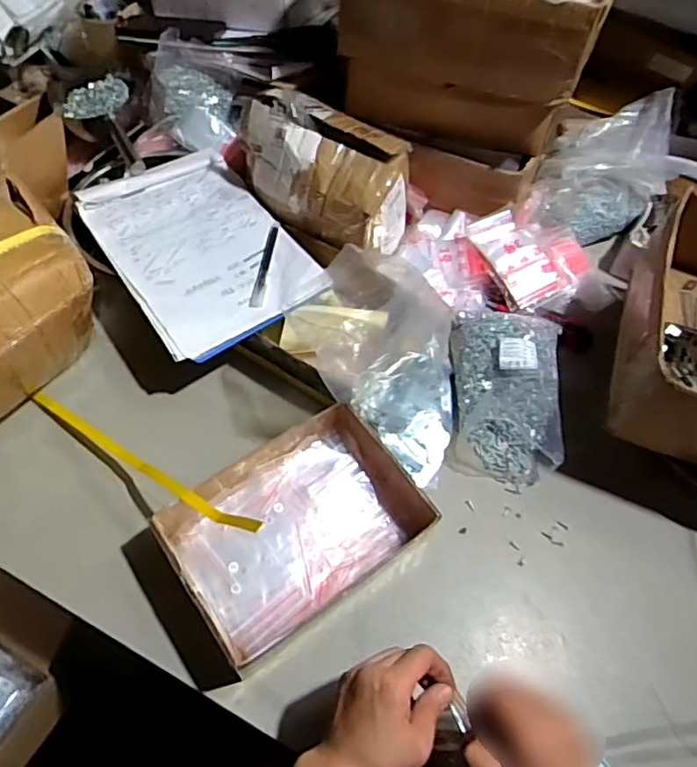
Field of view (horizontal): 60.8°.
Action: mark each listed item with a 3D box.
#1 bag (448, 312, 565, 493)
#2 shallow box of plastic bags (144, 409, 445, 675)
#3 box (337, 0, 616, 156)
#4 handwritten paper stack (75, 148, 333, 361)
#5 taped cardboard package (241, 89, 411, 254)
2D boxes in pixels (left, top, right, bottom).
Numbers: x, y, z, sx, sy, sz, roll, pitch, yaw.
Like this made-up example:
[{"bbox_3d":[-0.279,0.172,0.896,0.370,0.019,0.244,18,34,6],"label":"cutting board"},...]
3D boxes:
[{"bbox_3d":[0.202,-0.001,0.749,0.143,0.069,0.234,10,58,1],"label":"bag"},{"bbox_3d":[-0.057,0.153,0.639,0.249,0.062,0.189,-32,66,-22],"label":"shallow box of plastic bags"},{"bbox_3d":[0.163,-0.494,0.811,0.326,0.225,0.259,22,59,9],"label":"box"},{"bbox_3d":[-0.193,-0.181,0.770,0.213,0.016,0.307,-31,65,-21],"label":"handwritten paper stack"},{"bbox_3d":[-0.029,-0.291,0.812,0.227,0.146,0.152,28,60,12],"label":"taped cardboard package"}]

